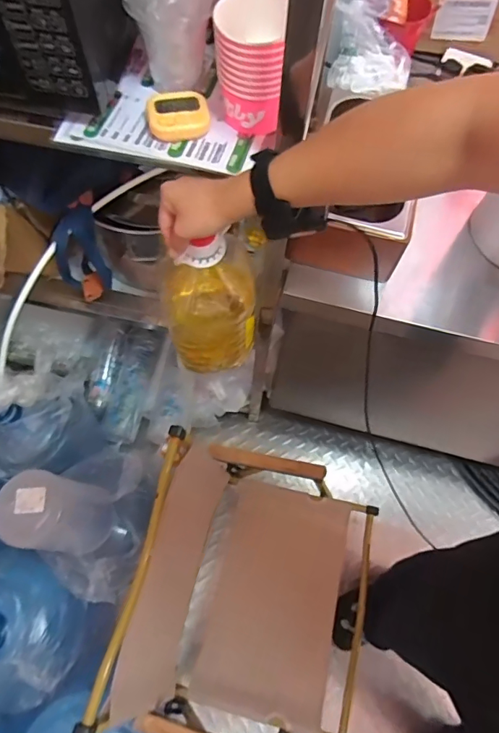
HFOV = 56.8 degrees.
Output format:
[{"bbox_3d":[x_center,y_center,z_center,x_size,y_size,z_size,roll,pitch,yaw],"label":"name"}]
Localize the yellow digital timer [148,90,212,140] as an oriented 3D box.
[{"bbox_3d":[-0.079,-0.280,0.515,0.067,0.019,0.053,-5,66,-5],"label":"yellow digital timer"}]

